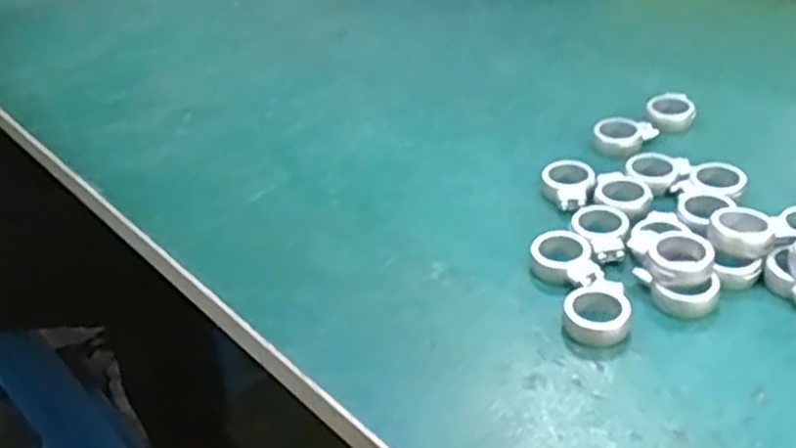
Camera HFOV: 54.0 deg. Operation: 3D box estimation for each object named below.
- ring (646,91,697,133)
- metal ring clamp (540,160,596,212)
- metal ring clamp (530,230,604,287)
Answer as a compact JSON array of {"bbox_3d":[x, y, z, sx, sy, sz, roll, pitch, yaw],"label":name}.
[{"bbox_3d":[0.152,-0.061,0.437,0.026,0.013,0.030,4,37,15],"label":"ring"},{"bbox_3d":[0.084,-0.019,0.387,0.025,0.011,0.032,3,37,14],"label":"metal ring clamp"},{"bbox_3d":[0.073,0.017,0.341,0.025,0.011,0.034,-12,36,-6],"label":"metal ring clamp"}]

